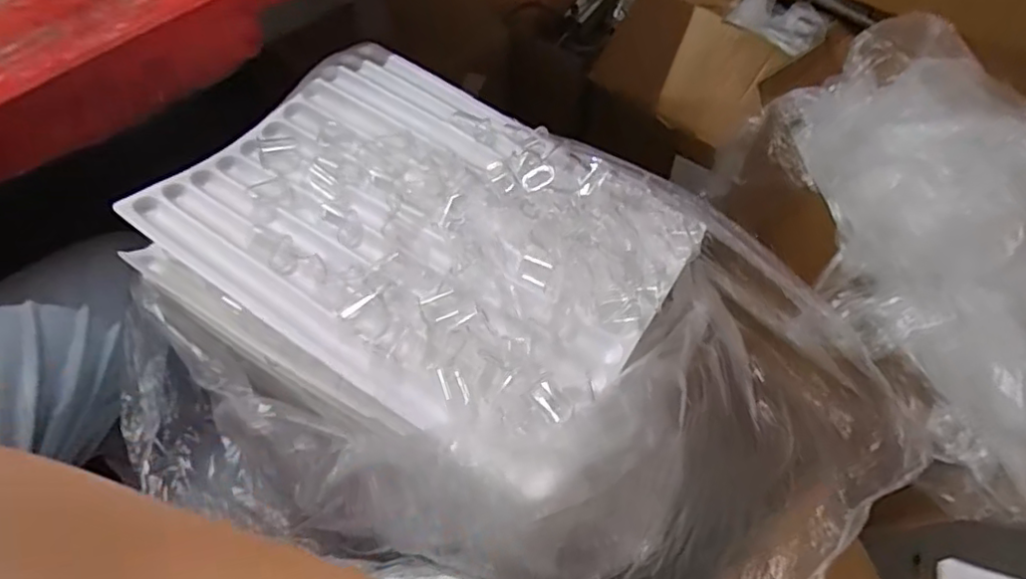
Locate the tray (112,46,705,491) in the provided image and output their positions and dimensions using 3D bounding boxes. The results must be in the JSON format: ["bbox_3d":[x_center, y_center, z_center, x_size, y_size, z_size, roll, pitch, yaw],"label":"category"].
[{"bbox_3d":[-0.071,-0.046,0.533,0.394,0.059,0.313,31,62,16],"label":"tray"}]

